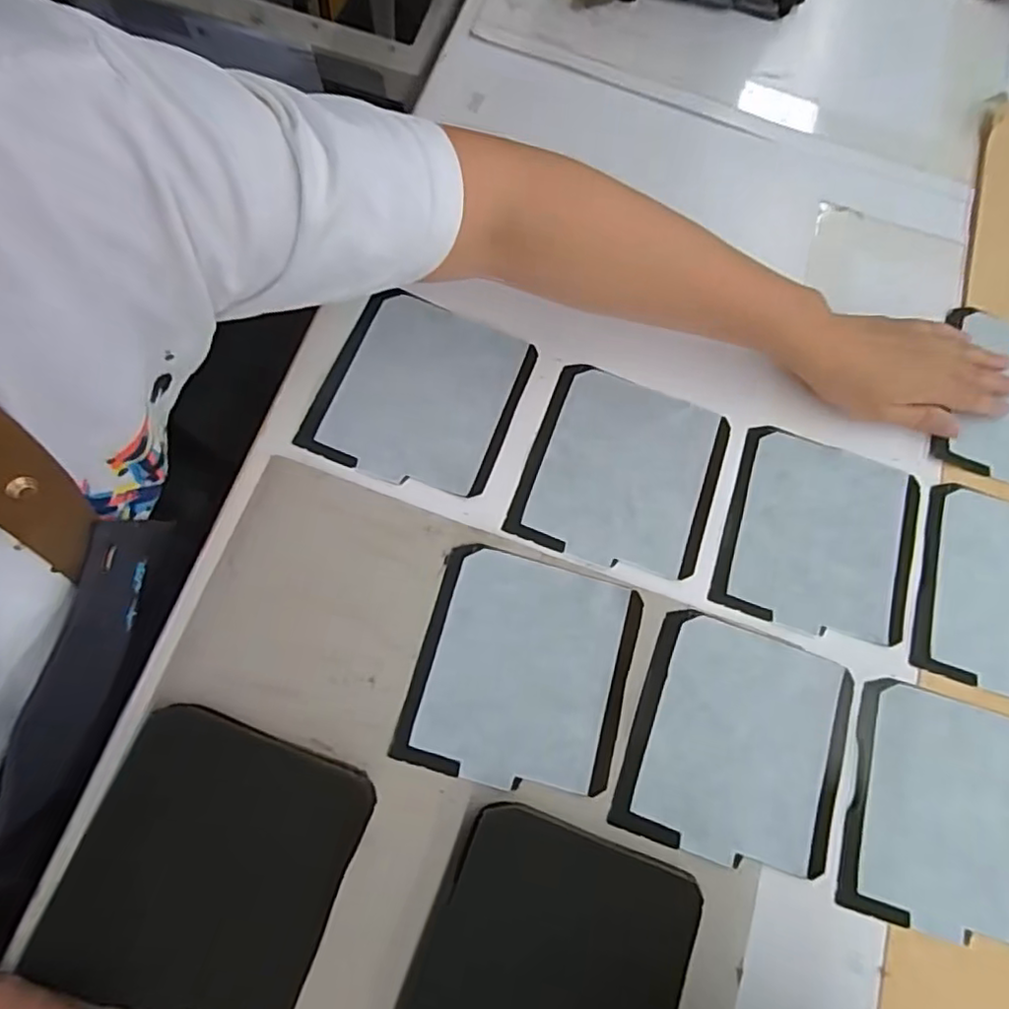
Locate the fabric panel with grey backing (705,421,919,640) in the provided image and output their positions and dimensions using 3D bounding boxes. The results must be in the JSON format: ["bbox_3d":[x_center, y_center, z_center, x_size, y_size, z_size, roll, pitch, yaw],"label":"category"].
[{"bbox_3d":[0.214,0.022,0.414,0.125,0.006,0.131,18,74,4],"label":"fabric panel with grey backing"}]

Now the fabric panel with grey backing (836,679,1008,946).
[{"bbox_3d":[0.273,0.187,0.369,0.128,0.004,0.132,16,74,3],"label":"fabric panel with grey backing"}]

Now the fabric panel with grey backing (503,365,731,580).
[{"bbox_3d":[0.081,-0.022,0.417,0.125,0.010,0.132,20,74,4],"label":"fabric panel with grey backing"}]

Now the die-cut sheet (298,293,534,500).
[{"bbox_3d":[-0.057,-0.076,0.422,0.127,0.008,0.132,21,77,0],"label":"die-cut sheet"}]

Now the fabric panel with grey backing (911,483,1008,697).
[{"bbox_3d":[0.342,0.062,0.411,0.125,0.005,0.132,18,74,3],"label":"fabric panel with grey backing"}]

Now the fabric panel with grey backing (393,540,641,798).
[{"bbox_3d":[0.011,0.101,0.374,0.124,0.006,0.132,15,74,3],"label":"fabric panel with grey backing"}]

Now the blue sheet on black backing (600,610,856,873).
[{"bbox_3d":[0.143,0.144,0.373,0.126,0.007,0.135,18,74,4],"label":"blue sheet on black backing"}]

